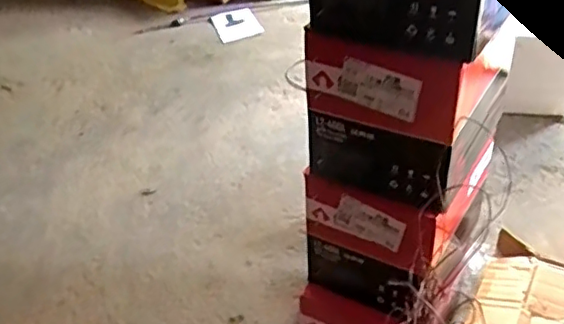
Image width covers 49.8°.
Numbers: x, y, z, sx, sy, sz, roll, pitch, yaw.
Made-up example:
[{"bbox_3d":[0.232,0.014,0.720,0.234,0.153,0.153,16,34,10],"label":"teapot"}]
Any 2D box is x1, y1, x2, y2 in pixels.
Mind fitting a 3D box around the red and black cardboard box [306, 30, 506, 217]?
[{"bbox_3d":[0.157,-0.091,0.744,0.185,0.189,0.203,16,44,25],"label":"red and black cardboard box"}]

